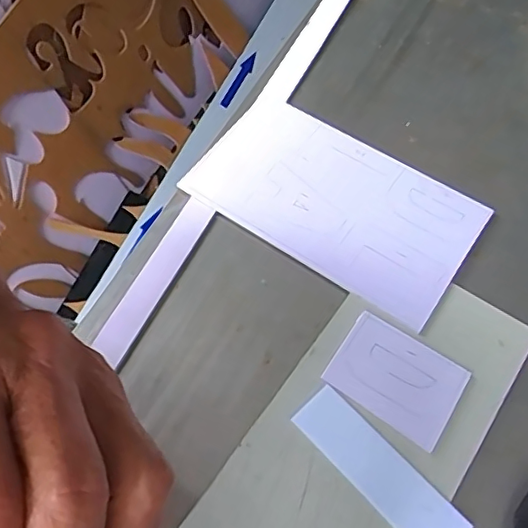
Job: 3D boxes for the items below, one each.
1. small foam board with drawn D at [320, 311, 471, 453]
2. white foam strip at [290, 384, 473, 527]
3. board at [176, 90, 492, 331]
[{"bbox_3d":[0.099,0.085,0.424,0.092,0.004,0.066,32,66,16],"label":"small foam board with drawn D"},{"bbox_3d":[0.079,0.144,0.392,0.039,0.004,0.132,-39,68,-19],"label":"white foam strip"},{"bbox_3d":[0.062,-0.058,0.502,0.241,0.009,0.138,32,66,16],"label":"board"}]

